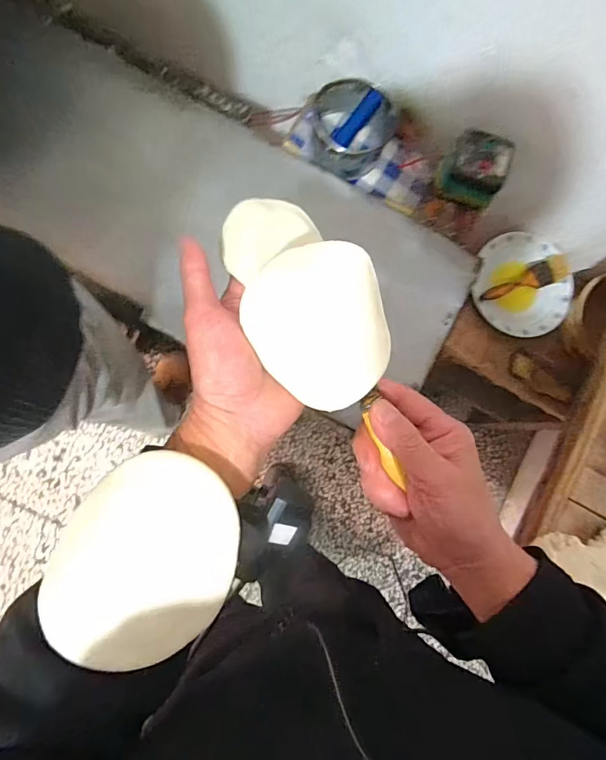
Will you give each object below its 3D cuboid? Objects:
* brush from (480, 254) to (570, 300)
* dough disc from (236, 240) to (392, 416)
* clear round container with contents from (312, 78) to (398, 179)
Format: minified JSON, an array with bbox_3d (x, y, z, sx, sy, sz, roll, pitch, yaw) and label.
[{"bbox_3d":[0.428,-0.194,0.869,0.187,0.033,0.049,-19,90,-8],"label":"brush"},{"bbox_3d":[0.014,-0.036,0.309,0.095,0.023,0.106,-17,89,-8],"label":"dough disc"},{"bbox_3d":[0.076,-0.399,0.737,0.125,0.080,0.117,0,87,-8],"label":"clear round container with contents"}]

